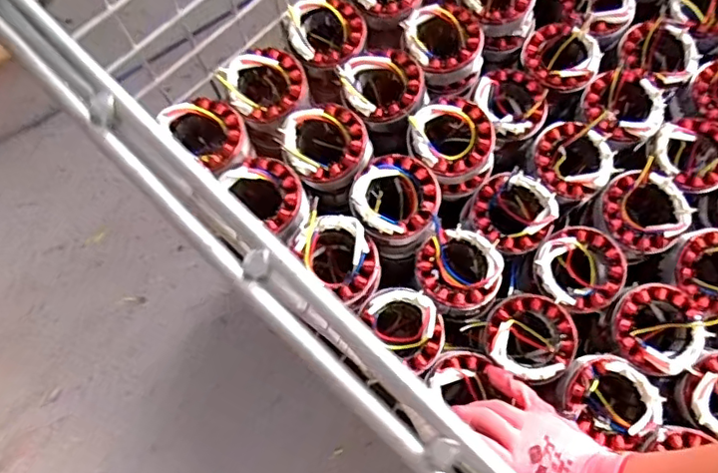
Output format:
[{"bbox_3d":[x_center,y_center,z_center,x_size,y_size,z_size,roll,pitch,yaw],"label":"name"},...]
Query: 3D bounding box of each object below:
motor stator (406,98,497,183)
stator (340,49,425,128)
[{"bbox_3d":[0.094,-0.102,0.584,0.086,0.031,0.084,0,71,1],"label":"motor stator"},{"bbox_3d":[0.026,-0.153,0.616,0.083,0.064,0.084,0,71,1],"label":"stator"}]

